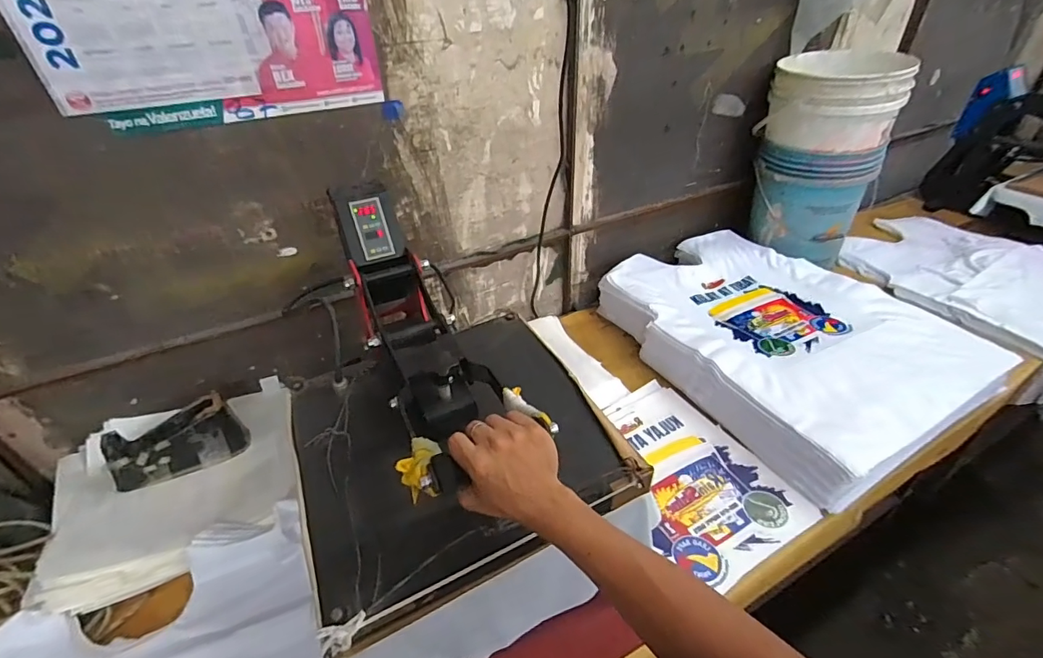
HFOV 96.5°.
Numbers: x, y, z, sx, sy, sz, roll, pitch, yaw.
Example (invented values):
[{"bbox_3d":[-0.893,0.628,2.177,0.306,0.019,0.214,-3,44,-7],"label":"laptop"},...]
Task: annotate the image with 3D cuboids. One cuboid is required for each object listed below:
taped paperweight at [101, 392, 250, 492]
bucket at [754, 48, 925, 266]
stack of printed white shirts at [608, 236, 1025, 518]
[{"bbox_3d":[-0.629,0.205,0.853,0.210,0.102,0.075,-21,41,-22],"label":"taped paperweight"},{"bbox_3d":[0.832,-0.498,1.318,0.305,0.448,0.340,18,42,24],"label":"bucket"},{"bbox_3d":[0.590,-0.002,1.116,0.544,0.143,0.736,-20,41,-21],"label":"stack of printed white shirts"}]

